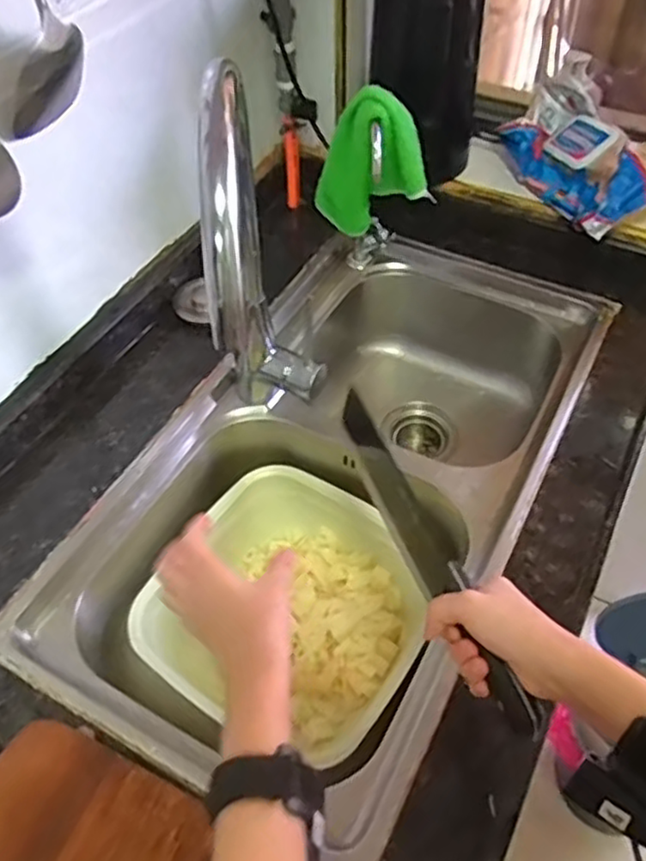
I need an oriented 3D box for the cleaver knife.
[{"bbox_3d":[0.085,0.100,0.555,0.027,0.086,0.290,-20,59,-14],"label":"cleaver knife"}]

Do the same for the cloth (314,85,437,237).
[{"bbox_3d":[0.055,-0.304,0.794,0.134,0.155,0.039,17,54,14],"label":"cloth"}]

